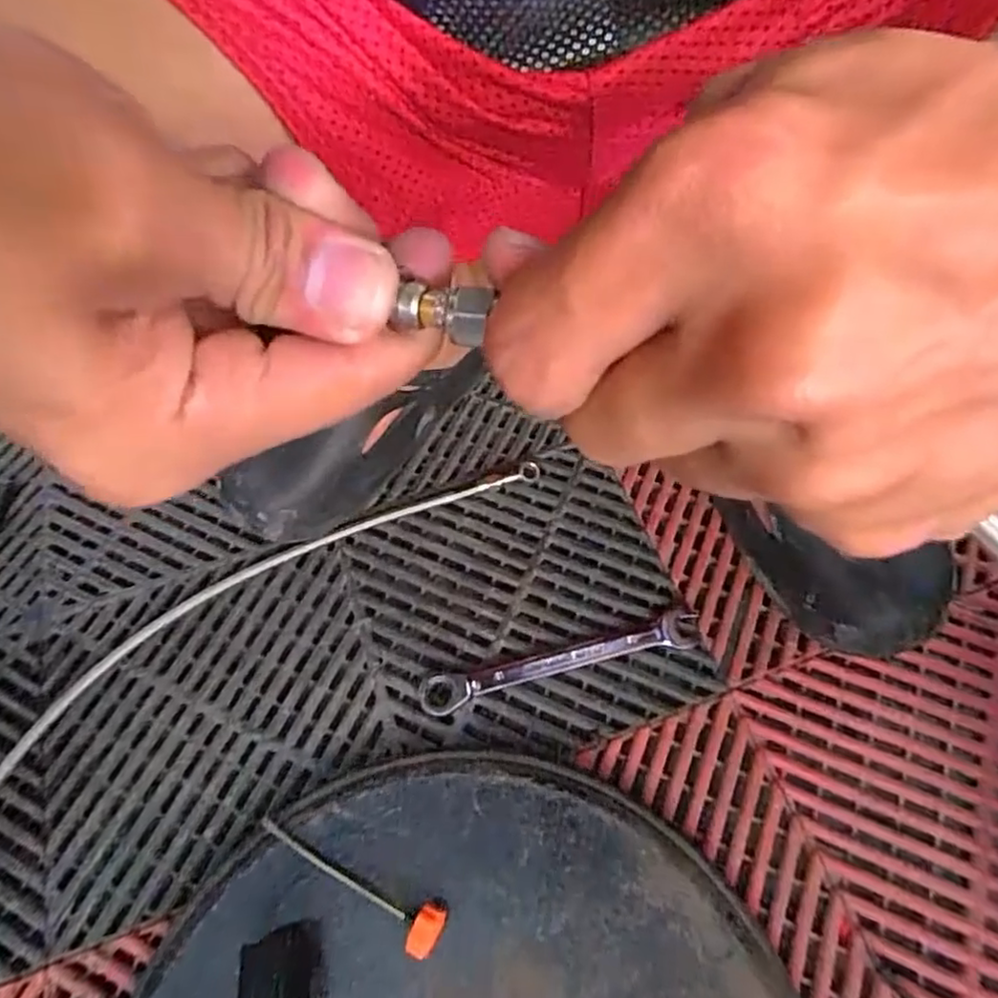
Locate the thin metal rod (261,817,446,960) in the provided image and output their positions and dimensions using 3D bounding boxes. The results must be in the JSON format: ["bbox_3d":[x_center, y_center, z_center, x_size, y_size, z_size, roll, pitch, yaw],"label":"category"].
[{"bbox_3d":[-0.079,0.190,0.317,0.107,0.020,0.023,18,63,13],"label":"thin metal rod"}]

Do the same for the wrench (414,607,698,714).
[{"bbox_3d":[0.039,0.100,0.395,0.174,0.014,0.024,-14,61,-5],"label":"wrench"}]

